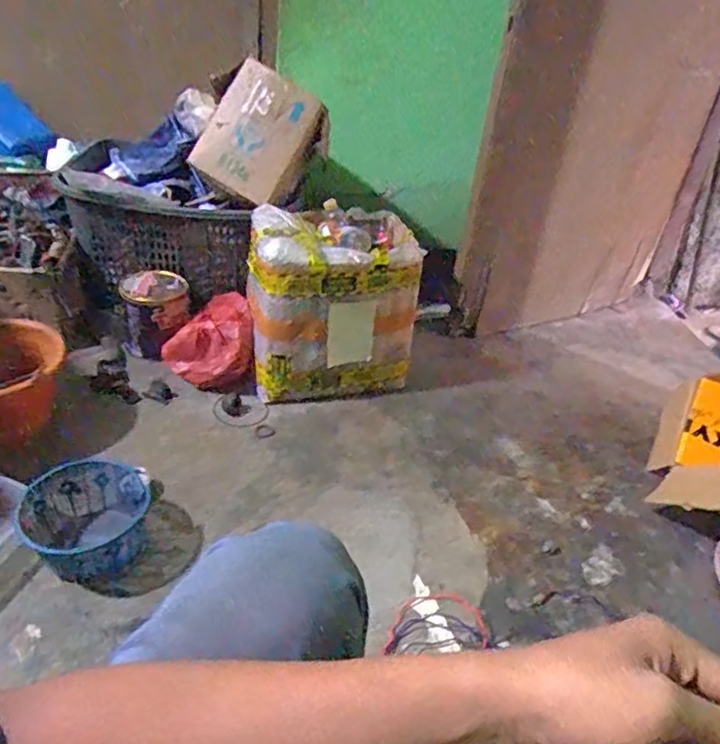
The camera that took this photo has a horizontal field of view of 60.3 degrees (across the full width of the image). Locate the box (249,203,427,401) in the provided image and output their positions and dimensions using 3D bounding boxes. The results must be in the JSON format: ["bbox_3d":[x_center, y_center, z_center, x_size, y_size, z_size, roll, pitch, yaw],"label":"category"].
[{"bbox_3d":[-0.065,-0.146,1.362,0.338,0.363,0.248,-1,35,-12],"label":"box"}]

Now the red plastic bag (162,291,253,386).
[{"bbox_3d":[-0.329,-0.054,1.338,0.168,0.176,0.134,-10,37,-23],"label":"red plastic bag"}]

